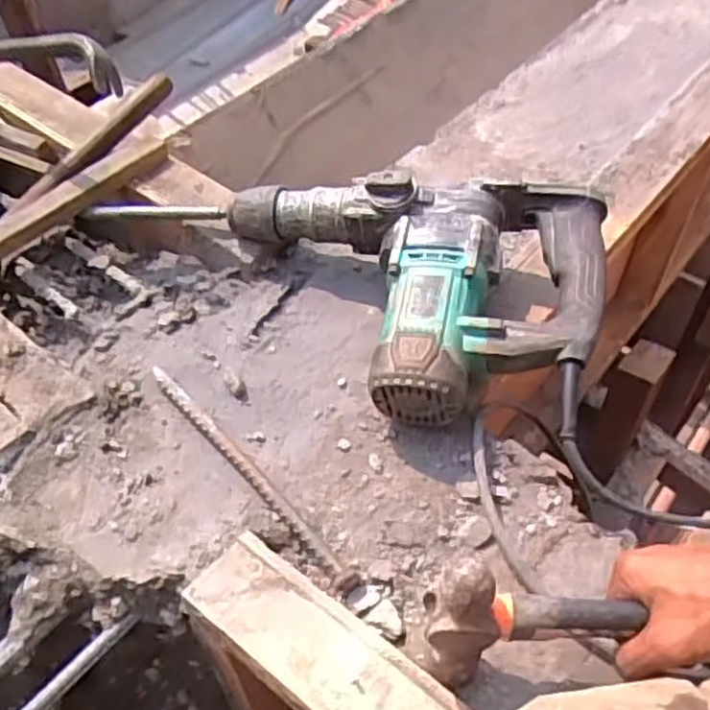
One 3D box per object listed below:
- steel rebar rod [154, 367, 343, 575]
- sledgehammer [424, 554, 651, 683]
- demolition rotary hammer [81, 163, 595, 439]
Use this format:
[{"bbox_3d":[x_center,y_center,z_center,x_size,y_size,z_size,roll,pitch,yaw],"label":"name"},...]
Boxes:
[{"bbox_3d":[-0.097,0.089,0.633,0.014,0.018,0.255,-34,58,-25],"label":"steel rebar rod"},{"bbox_3d":[0.222,0.176,0.479,0.351,0.102,0.039,2,52,1],"label":"sledgehammer"},{"bbox_3d":[-0.038,-0.079,0.708,0.508,0.115,0.229,14,51,11],"label":"demolition rotary hammer"}]

